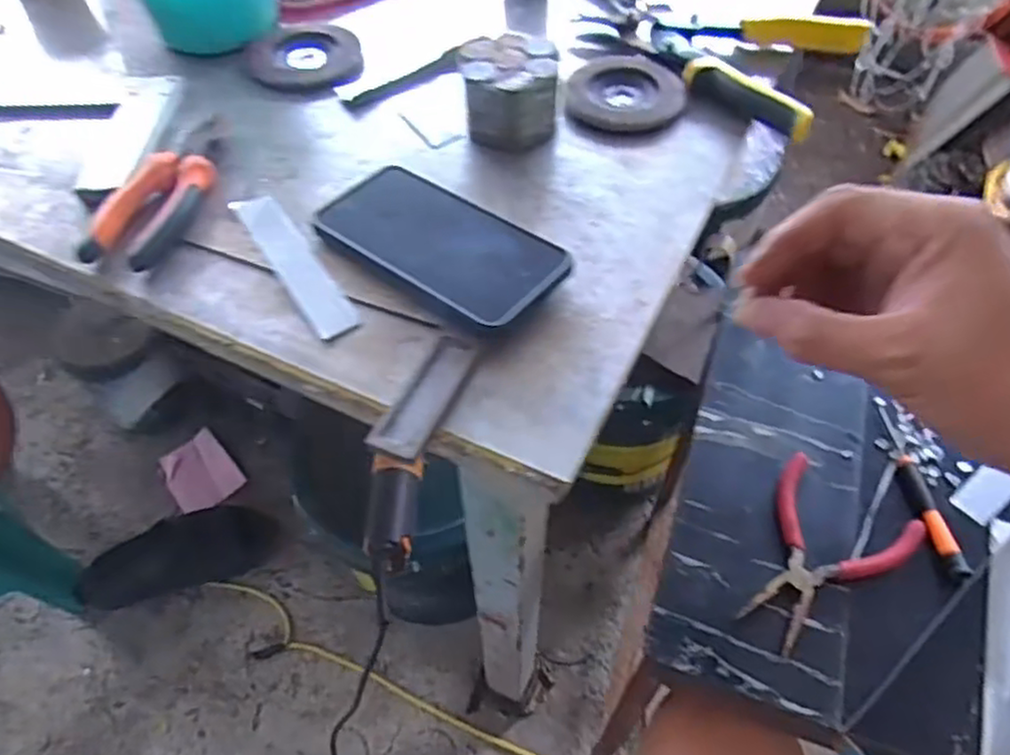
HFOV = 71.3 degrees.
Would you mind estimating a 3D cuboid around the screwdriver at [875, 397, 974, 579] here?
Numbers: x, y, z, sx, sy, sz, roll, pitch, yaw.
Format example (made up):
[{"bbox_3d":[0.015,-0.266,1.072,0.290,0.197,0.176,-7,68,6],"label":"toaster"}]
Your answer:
[{"bbox_3d":[0.318,0.080,0.538,0.019,0.016,0.150,-4,54,-3],"label":"screwdriver"}]

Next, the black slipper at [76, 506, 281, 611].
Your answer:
[{"bbox_3d":[-0.523,0.285,1.133,0.300,0.050,0.108,-14,55,-8],"label":"black slipper"}]

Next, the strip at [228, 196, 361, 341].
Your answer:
[{"bbox_3d":[-0.135,-0.073,0.445,0.026,0.004,0.136,-32,62,-14],"label":"strip"}]

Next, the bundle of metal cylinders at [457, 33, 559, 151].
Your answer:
[{"bbox_3d":[0.004,-0.208,0.517,0.068,0.056,0.064,-5,54,-1],"label":"bundle of metal cylinders"}]

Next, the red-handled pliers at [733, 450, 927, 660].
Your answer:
[{"bbox_3d":[0.224,0.130,0.502,0.100,0.013,0.138,33,60,21],"label":"red-handled pliers"}]

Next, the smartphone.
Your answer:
[{"bbox_3d":[-0.043,-0.085,0.432,0.156,0.012,0.074,30,61,22],"label":"smartphone"}]

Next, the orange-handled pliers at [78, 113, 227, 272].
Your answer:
[{"bbox_3d":[-0.231,-0.129,0.480,0.055,0.018,0.139,5,55,6],"label":"orange-handled pliers"}]

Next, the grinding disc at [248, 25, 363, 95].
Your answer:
[{"bbox_3d":[-0.169,-0.270,0.595,0.092,0.015,0.092,0,54,0],"label":"grinding disc"}]

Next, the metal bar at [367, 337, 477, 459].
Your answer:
[{"bbox_3d":[-0.042,0.009,0.380,0.027,0.005,0.079,18,57,15],"label":"metal bar"}]

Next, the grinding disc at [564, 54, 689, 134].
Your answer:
[{"bbox_3d":[0.096,-0.226,0.558,0.089,0.020,0.089,-1,54,1],"label":"grinding disc"}]

